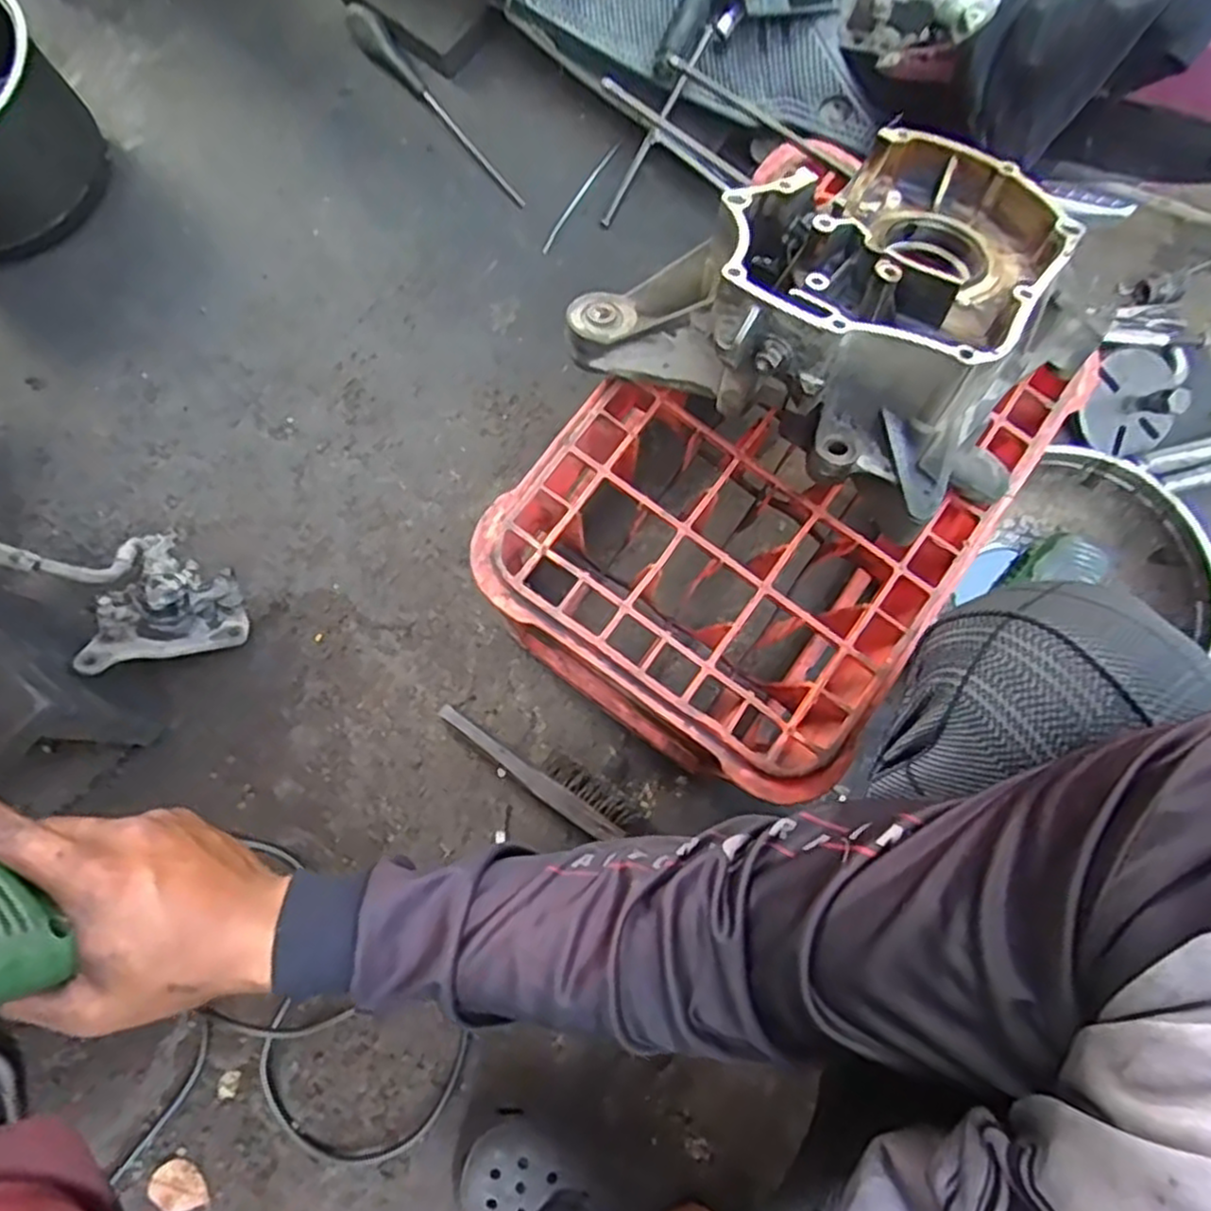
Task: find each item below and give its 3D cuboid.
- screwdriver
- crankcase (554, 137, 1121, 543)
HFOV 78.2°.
[{"bbox_3d":[-0.198,-0.563,0.840,0.030,0.026,0.315,-37,81,-8],"label":"screwdriver"},{"bbox_3d":[0.148,-0.177,0.427,0.250,0.118,0.224,41,82,9],"label":"crankcase"}]

